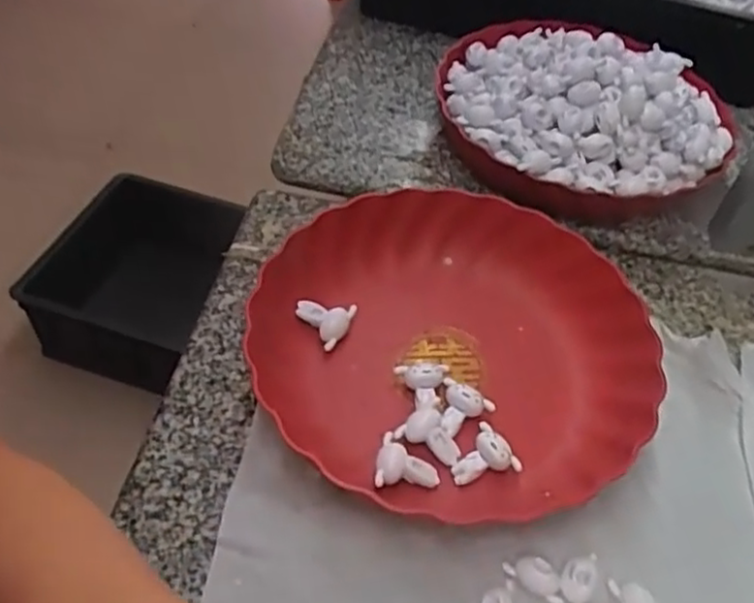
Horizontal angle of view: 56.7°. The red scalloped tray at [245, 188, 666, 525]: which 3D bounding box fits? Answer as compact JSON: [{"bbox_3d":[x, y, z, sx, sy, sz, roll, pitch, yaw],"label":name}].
[{"bbox_3d":[0.047,0.022,0.448,0.241,0.049,0.221,2,49,-5],"label":"red scalloped tray"}]

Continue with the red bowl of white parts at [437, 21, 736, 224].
[{"bbox_3d":[0.173,-0.168,0.586,0.230,0.097,0.220,3,49,-4],"label":"red bowl of white parts"}]

